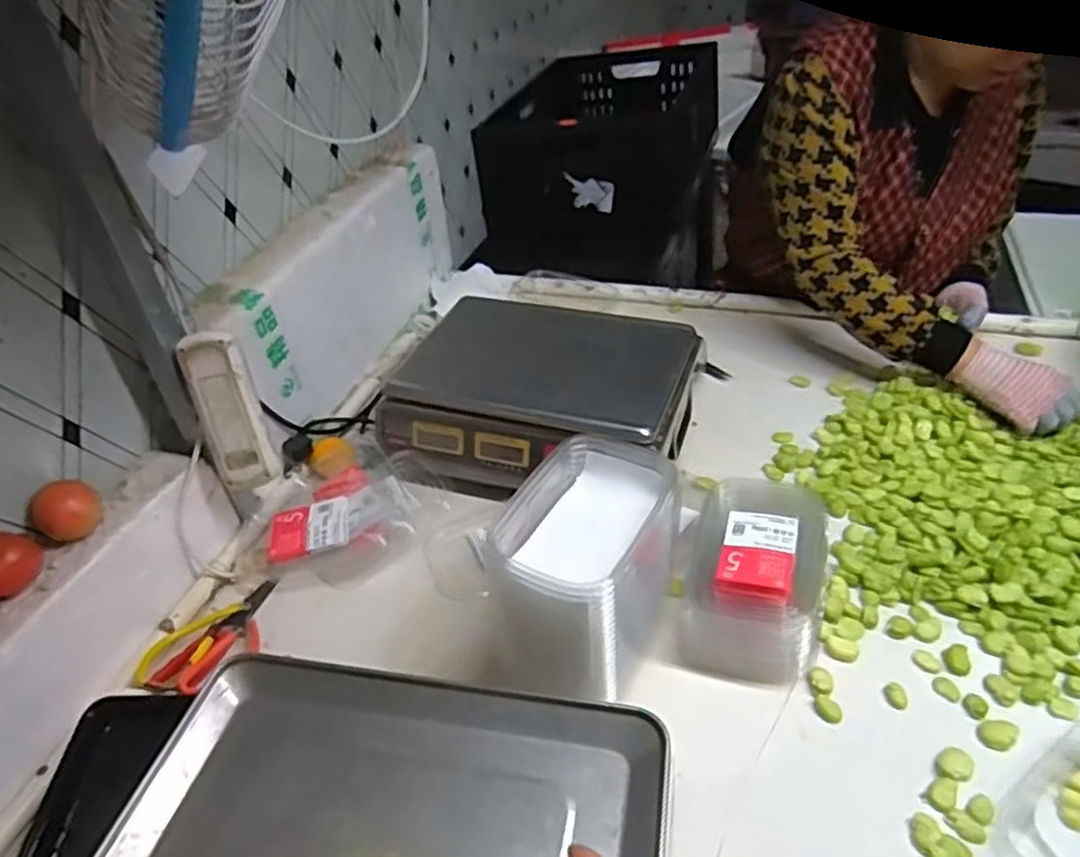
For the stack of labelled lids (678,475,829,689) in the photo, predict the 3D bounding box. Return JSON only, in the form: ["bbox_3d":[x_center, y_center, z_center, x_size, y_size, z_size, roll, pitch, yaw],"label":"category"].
[{"bbox_3d":[0.197,0.131,0.663,0.118,0.087,0.158,8,39,16],"label":"stack of labelled lids"}]

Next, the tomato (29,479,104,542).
[{"bbox_3d":[-0.417,0.071,0.641,0.052,0.041,0.046,-30,44,-29],"label":"tomato"}]

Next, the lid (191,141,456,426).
[{"bbox_3d":[-0.259,-0.197,1.001,0.076,0.224,0.528,7,42,17],"label":"lid"}]

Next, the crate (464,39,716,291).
[{"bbox_3d":[0.171,-0.610,1.628,0.411,0.363,0.679,10,40,18],"label":"crate"}]

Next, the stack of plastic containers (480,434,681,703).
[{"bbox_3d":[0.038,0.127,0.615,0.118,0.172,0.182,16,42,25],"label":"stack of plastic containers"}]

